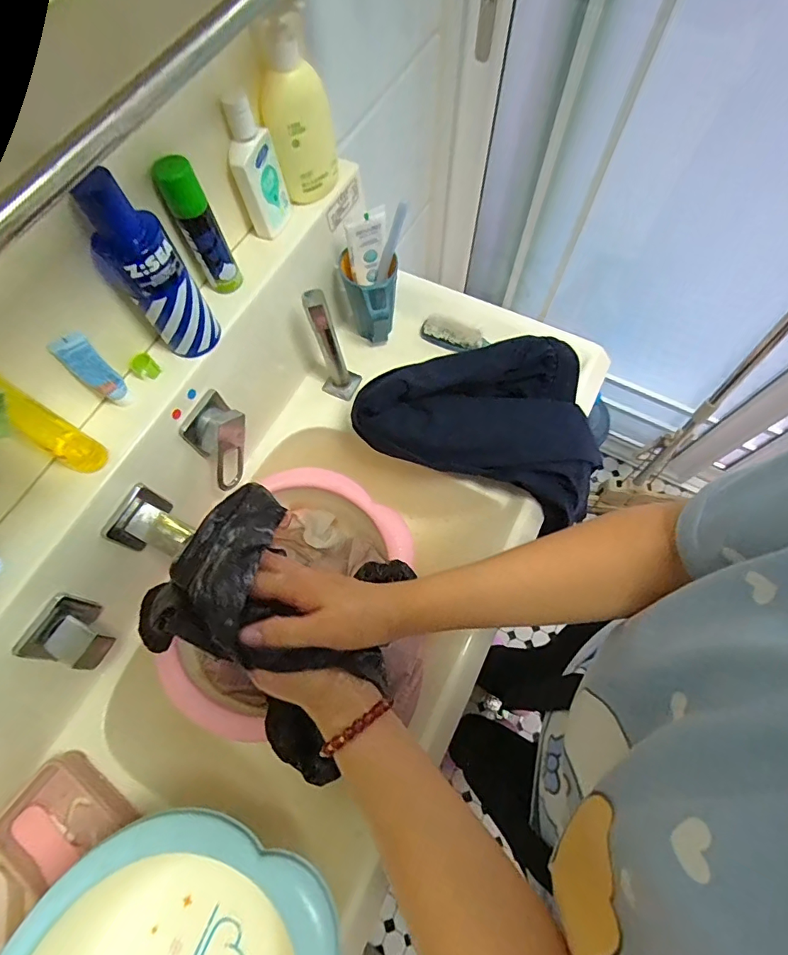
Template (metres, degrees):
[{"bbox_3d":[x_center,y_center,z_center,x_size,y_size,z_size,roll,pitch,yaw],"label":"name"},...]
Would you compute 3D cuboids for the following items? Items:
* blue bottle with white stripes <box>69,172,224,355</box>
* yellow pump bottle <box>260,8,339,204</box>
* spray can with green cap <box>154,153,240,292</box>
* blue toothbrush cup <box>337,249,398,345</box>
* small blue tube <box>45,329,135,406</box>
[{"bbox_3d":[-0.207,-0.171,0.404,0.058,0.157,0.041,-36,72,-13],"label":"blue bottle with white stripes"},{"bbox_3d":[-0.097,-0.367,0.482,0.070,0.146,0.035,-19,69,-7],"label":"yellow pump bottle"},{"bbox_3d":[-0.183,-0.234,0.448,0.034,0.122,0.031,0,68,1],"label":"spray can with green cap"},{"bbox_3d":[-0.029,-0.225,0.626,0.072,0.113,0.077,0,68,1],"label":"blue toothbrush cup"},{"bbox_3d":[-0.265,-0.093,0.422,0.020,0.091,0.026,39,73,15],"label":"small blue tube"}]

